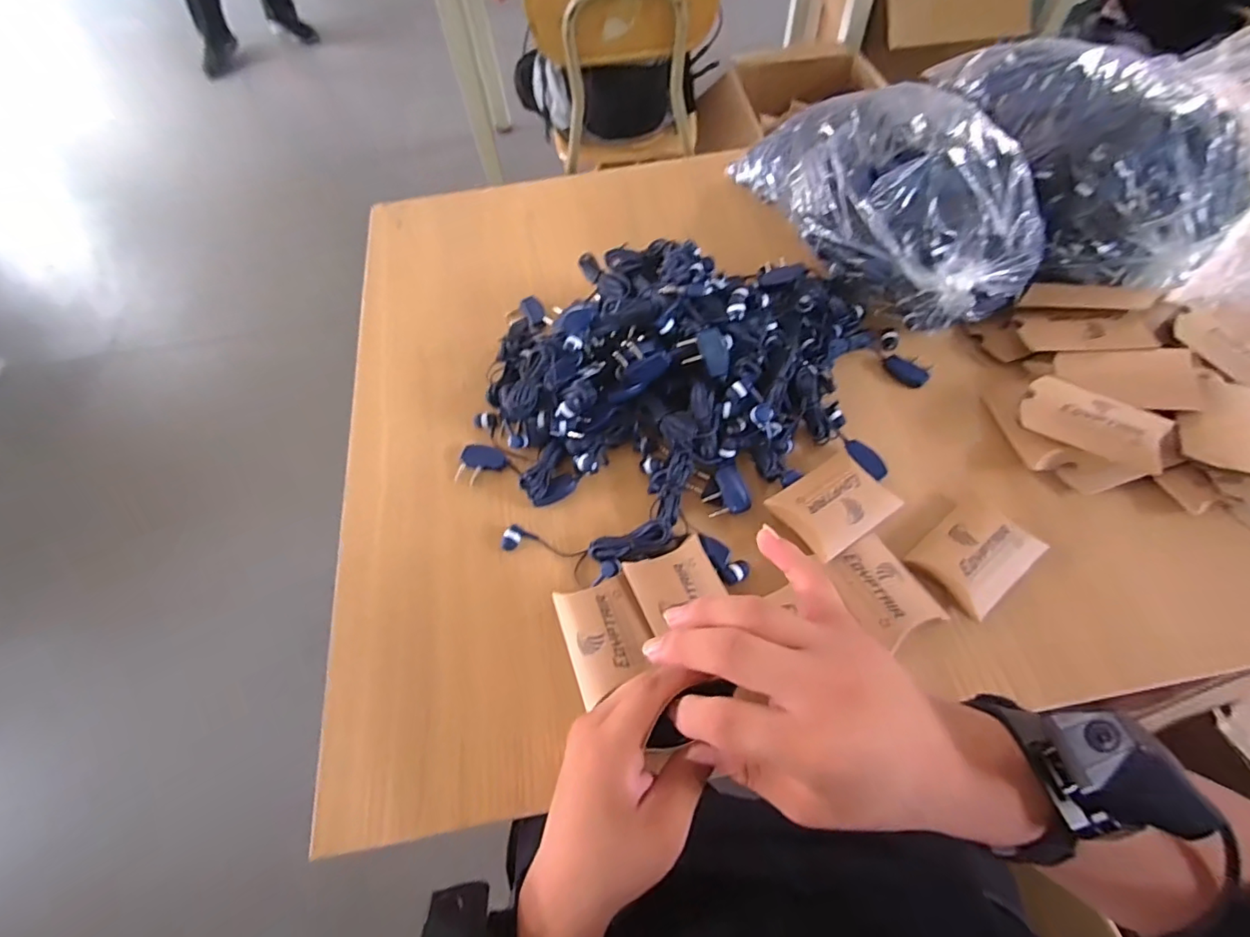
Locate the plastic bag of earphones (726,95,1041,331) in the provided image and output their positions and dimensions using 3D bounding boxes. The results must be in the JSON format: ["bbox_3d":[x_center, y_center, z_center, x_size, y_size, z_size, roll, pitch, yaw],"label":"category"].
[{"bbox_3d":[0.211,-0.248,0.475,0.137,0.106,0.281,-28,63,-12],"label":"plastic bag of earphones"}]

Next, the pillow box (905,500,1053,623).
[{"bbox_3d":[0.231,0.055,0.361,0.072,0.015,0.054,-35,65,-16],"label":"pillow box"}]

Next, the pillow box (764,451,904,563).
[{"bbox_3d":[0.144,0.023,0.377,0.078,0.016,0.054,-33,64,-15],"label":"pillow box"}]

